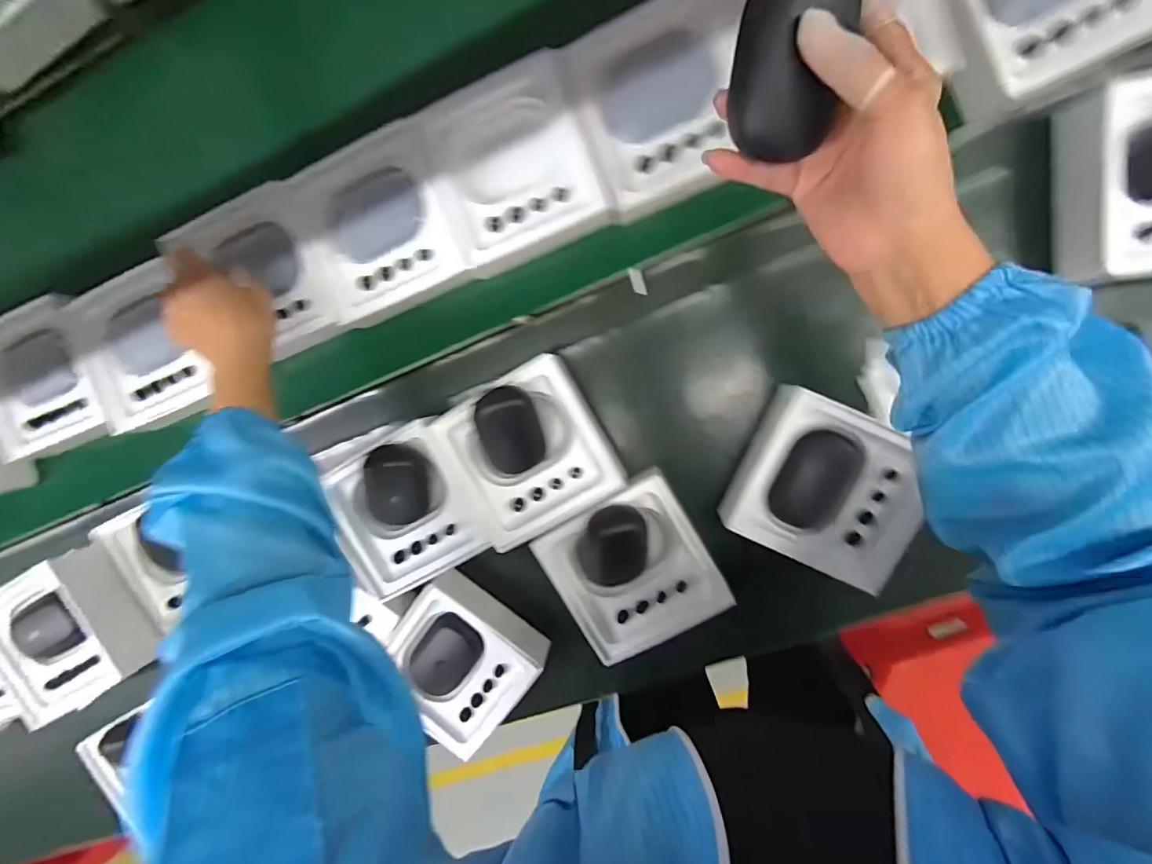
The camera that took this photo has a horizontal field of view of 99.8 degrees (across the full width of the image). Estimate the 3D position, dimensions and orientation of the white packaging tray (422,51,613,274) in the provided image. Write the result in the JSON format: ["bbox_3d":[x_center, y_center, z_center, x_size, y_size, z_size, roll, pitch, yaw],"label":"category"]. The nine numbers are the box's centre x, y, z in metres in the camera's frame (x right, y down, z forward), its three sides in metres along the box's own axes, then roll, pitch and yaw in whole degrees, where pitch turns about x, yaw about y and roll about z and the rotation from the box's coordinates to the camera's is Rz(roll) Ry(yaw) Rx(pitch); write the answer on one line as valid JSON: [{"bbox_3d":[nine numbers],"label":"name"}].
[{"bbox_3d":[-0.052,-0.227,0.427,0.134,0.040,0.142,-18,91,9],"label":"white packaging tray"}]

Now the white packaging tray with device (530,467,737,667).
[{"bbox_3d":[0.052,0.127,0.443,0.135,0.042,0.138,-31,89,9],"label":"white packaging tray with device"}]

